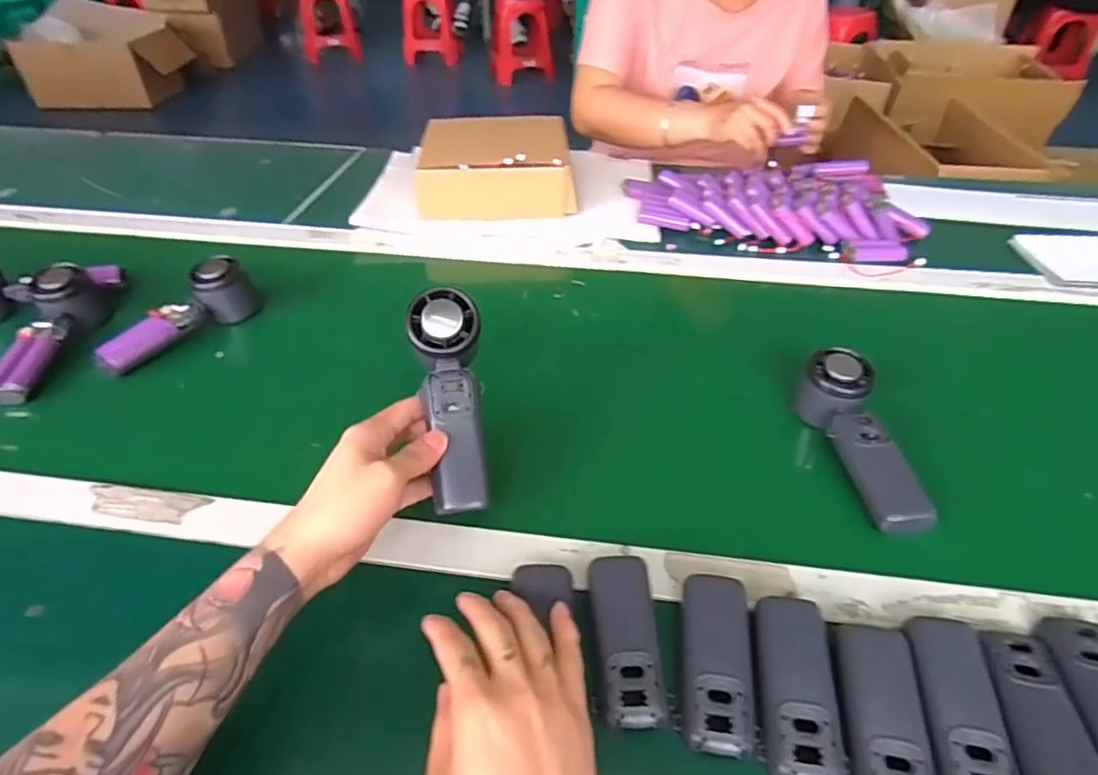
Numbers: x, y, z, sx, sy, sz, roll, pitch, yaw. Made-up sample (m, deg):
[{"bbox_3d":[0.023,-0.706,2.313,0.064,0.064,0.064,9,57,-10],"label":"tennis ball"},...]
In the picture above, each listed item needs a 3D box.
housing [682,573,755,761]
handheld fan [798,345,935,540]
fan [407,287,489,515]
[{"bbox_3d":[0.104,0.171,0.399,0.040,0.023,0.107,7,42,7],"label":"housing"},{"bbox_3d":[0.251,0.040,0.515,0.050,0.055,0.160,-3,41,-4],"label":"handheld fan"},{"bbox_3d":[-0.072,0.009,0.484,0.047,0.033,0.164,-7,86,-9],"label":"fan"}]

